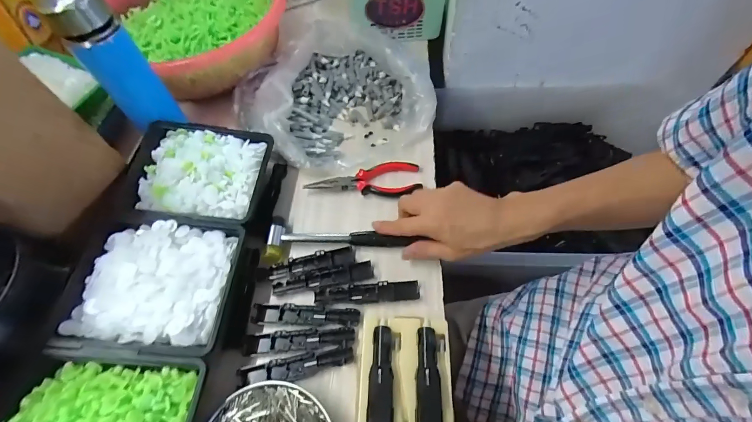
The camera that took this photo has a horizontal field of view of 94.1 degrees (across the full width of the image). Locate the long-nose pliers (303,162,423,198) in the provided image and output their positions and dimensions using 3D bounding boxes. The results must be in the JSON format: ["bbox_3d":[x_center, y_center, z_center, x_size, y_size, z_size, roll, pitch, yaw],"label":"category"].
[{"bbox_3d":[-0.018,-0.046,0.489,0.156,0.012,0.055,-3,57,2],"label":"long-nose pliers"}]

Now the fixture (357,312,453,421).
[{"bbox_3d":[0.029,0.174,0.343,0.088,0.026,0.140,0,58,3],"label":"fixture"}]

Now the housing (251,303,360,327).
[{"bbox_3d":[-0.079,0.119,0.399,0.120,0.011,0.022,0,58,4],"label":"housing"}]

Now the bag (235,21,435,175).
[{"bbox_3d":[-0.074,-0.182,0.547,0.289,0.063,0.239,36,66,23],"label":"bag"}]

